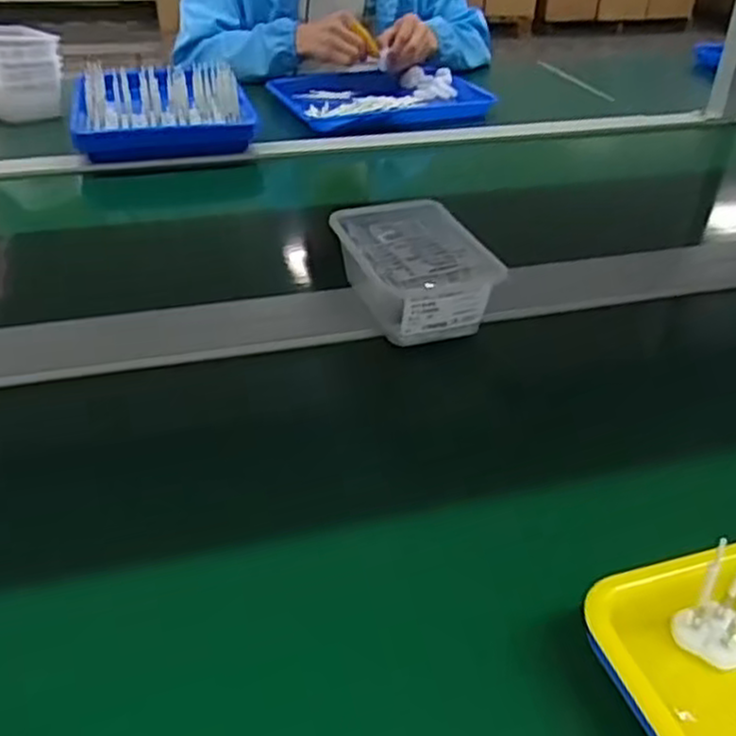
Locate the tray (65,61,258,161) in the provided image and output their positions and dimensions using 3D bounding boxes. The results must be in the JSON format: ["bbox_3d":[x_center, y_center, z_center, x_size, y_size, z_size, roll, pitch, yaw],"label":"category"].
[{"bbox_3d":[-0.290,-0.368,1.061,0.236,0.102,0.142,-7,36,-12],"label":"tray"}]

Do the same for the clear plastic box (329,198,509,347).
[{"bbox_3d":[0.037,-0.094,0.699,0.121,0.059,0.167,-11,37,-16],"label":"clear plastic box"}]

